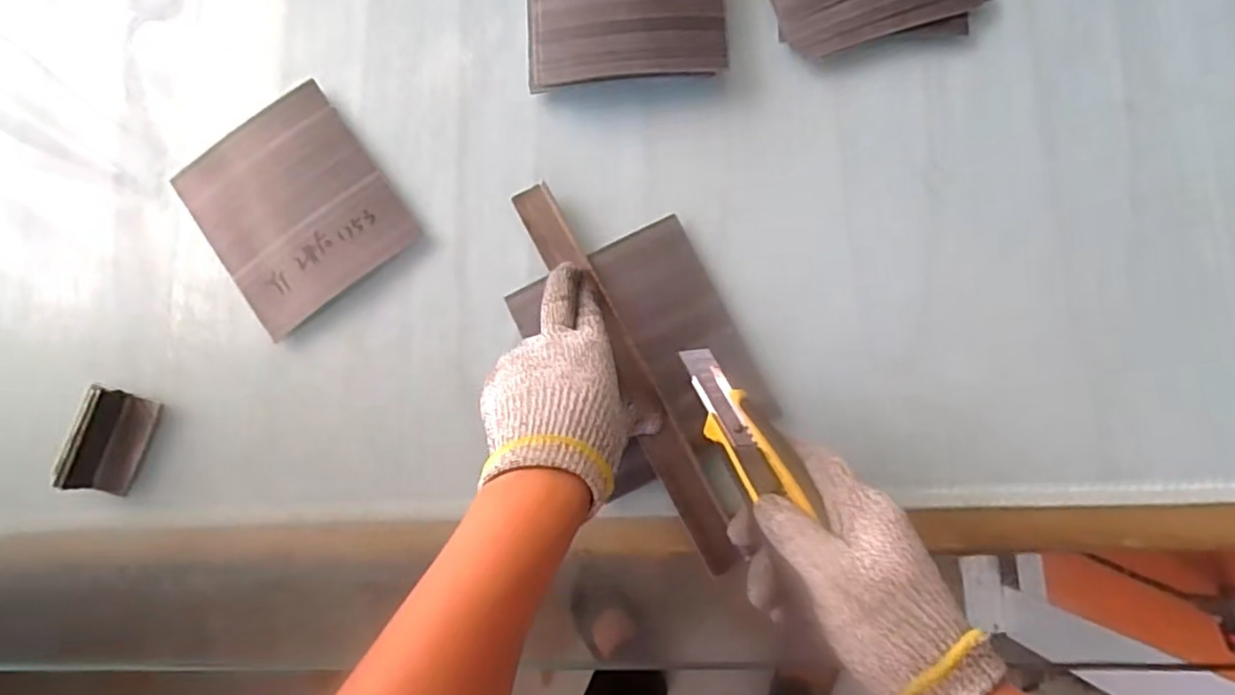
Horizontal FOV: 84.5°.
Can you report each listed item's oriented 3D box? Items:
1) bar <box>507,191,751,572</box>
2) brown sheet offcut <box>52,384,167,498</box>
[{"bbox_3d":[0.006,0.014,0.457,0.030,0.010,0.287,-28,81,1],"label":"bar"},{"bbox_3d":[-0.352,0.067,0.475,0.041,0.031,0.069,17,84,7],"label":"brown sheet offcut"}]

